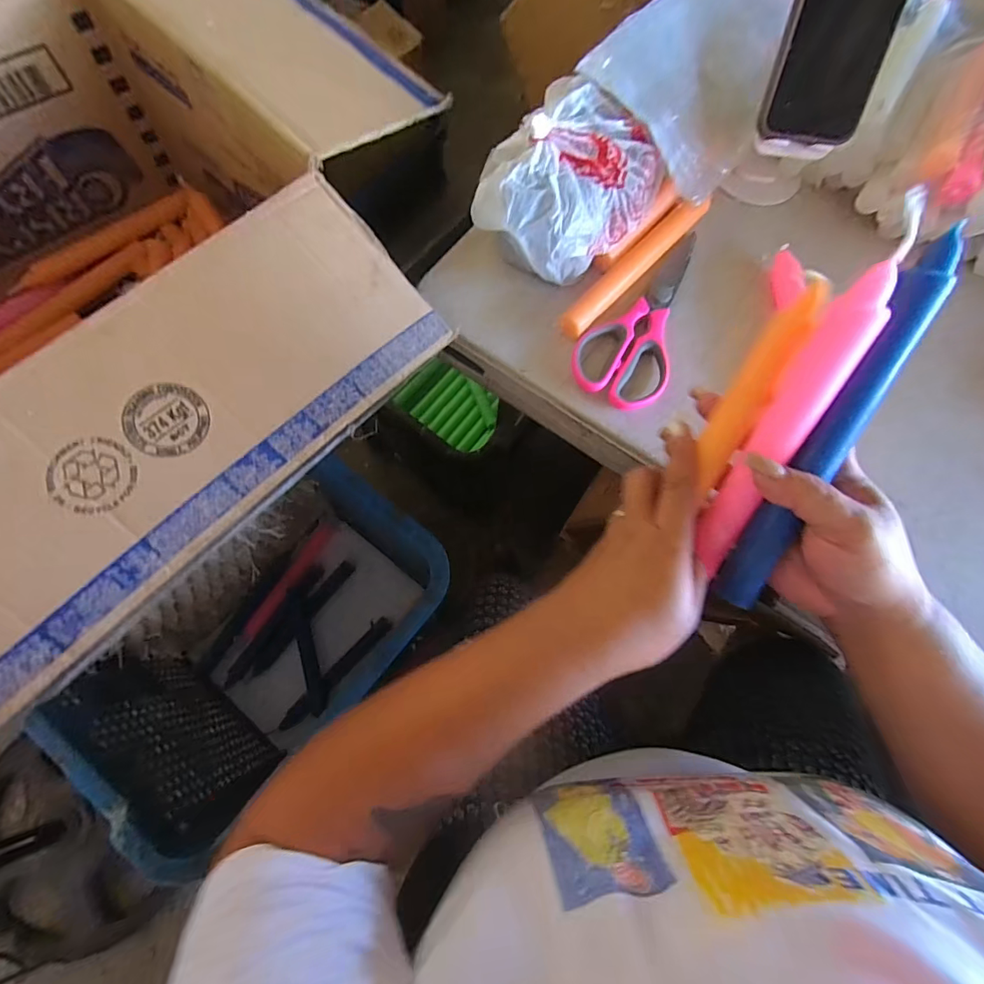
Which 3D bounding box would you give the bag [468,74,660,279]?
[{"bbox_3d":[0.064,-0.246,0.384,0.110,0.072,0.153,30,73,7],"label":"bag"}]

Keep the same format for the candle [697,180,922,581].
[{"bbox_3d":[0.159,-0.041,0.245,0.021,0.192,0.017,19,29,4],"label":"candle"}]

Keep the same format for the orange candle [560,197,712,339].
[{"bbox_3d":[0.121,-0.196,0.398,0.027,0.024,0.172,43,75,11],"label":"orange candle"}]

